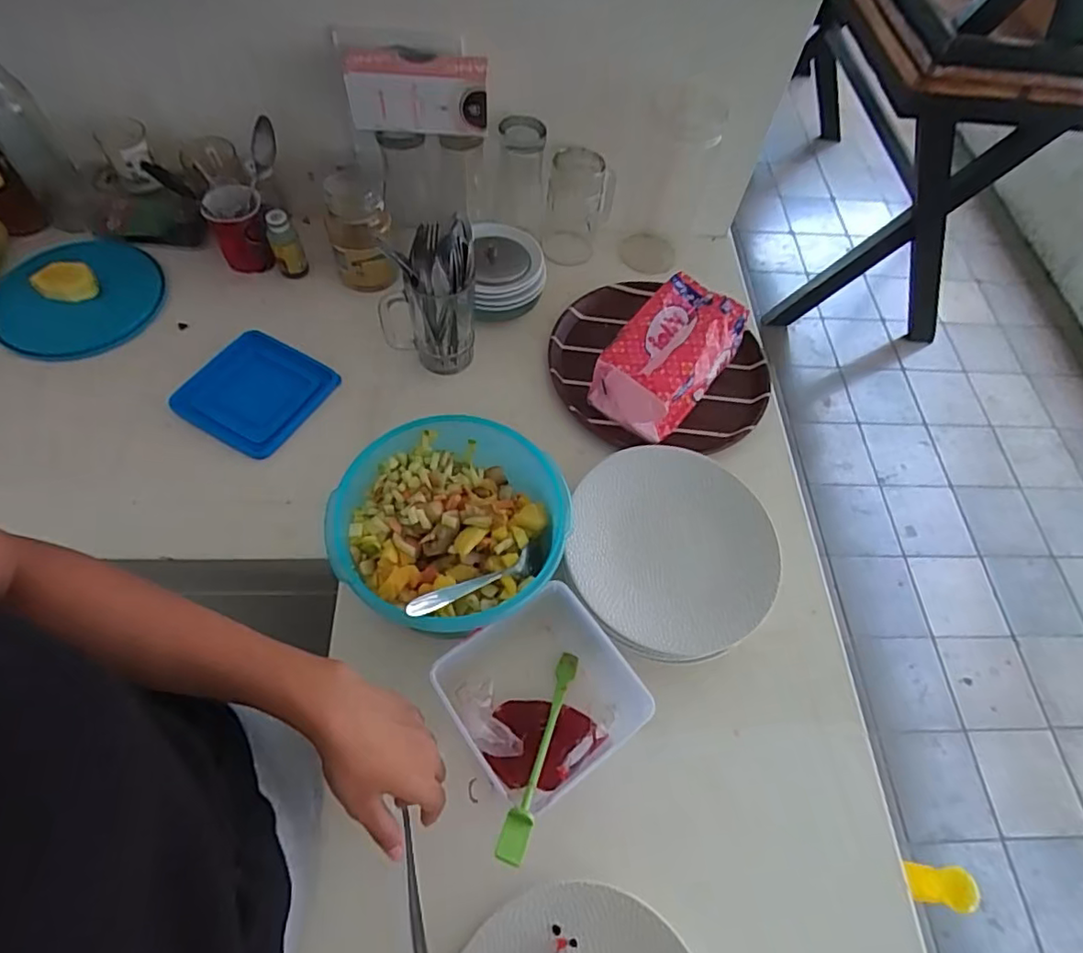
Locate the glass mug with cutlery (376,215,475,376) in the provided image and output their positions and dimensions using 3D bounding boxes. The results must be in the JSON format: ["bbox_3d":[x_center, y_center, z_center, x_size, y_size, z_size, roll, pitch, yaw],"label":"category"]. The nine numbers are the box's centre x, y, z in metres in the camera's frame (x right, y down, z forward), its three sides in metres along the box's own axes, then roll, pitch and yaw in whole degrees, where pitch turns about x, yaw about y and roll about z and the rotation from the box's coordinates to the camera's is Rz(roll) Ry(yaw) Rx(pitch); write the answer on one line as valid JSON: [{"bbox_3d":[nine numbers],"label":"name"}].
[{"bbox_3d":[-0.128,-0.199,0.666,0.103,0.166,0.073,-4,61,-7],"label":"glass mug with cutlery"}]

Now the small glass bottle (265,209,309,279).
[{"bbox_3d":[-0.321,-0.285,0.746,0.035,0.093,0.033,-23,65,-16],"label":"small glass bottle"}]

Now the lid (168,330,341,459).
[{"bbox_3d":[-0.326,-0.099,0.675,0.137,0.016,0.133,27,66,12],"label":"lid"}]

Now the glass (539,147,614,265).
[{"bbox_3d":[0.051,-0.372,0.811,0.087,0.154,0.076,9,60,1],"label":"glass"}]

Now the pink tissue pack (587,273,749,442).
[{"bbox_3d":[0.150,-0.139,0.704,0.116,0.081,0.189,33,63,14],"label":"pink tissue pack"}]

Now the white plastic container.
[{"bbox_3d":[-0.004,0.183,0.513,0.142,0.089,0.145,-30,67,-19],"label":"white plastic container"}]

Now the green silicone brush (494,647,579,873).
[{"bbox_3d":[0.003,0.212,0.478,0.018,0.021,0.198,20,25,7],"label":"green silicone brush"}]

